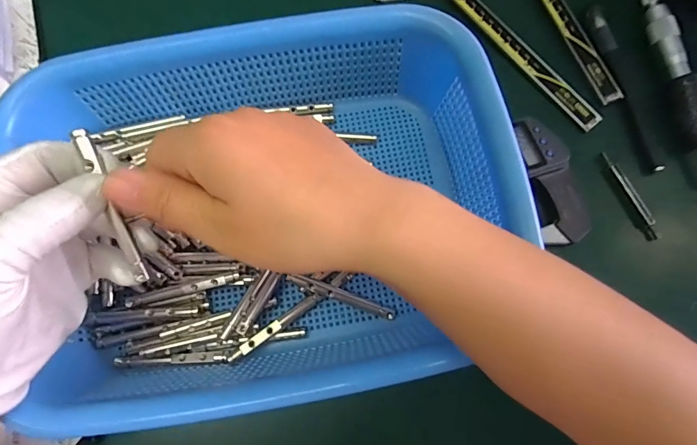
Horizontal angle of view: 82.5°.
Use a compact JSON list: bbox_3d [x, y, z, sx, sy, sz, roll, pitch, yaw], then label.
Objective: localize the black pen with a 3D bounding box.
[{"bbox_3d":[0.205,-0.102,0.294,0.012,0.006,0.134,-13,77,-3],"label":"black pen"}]

